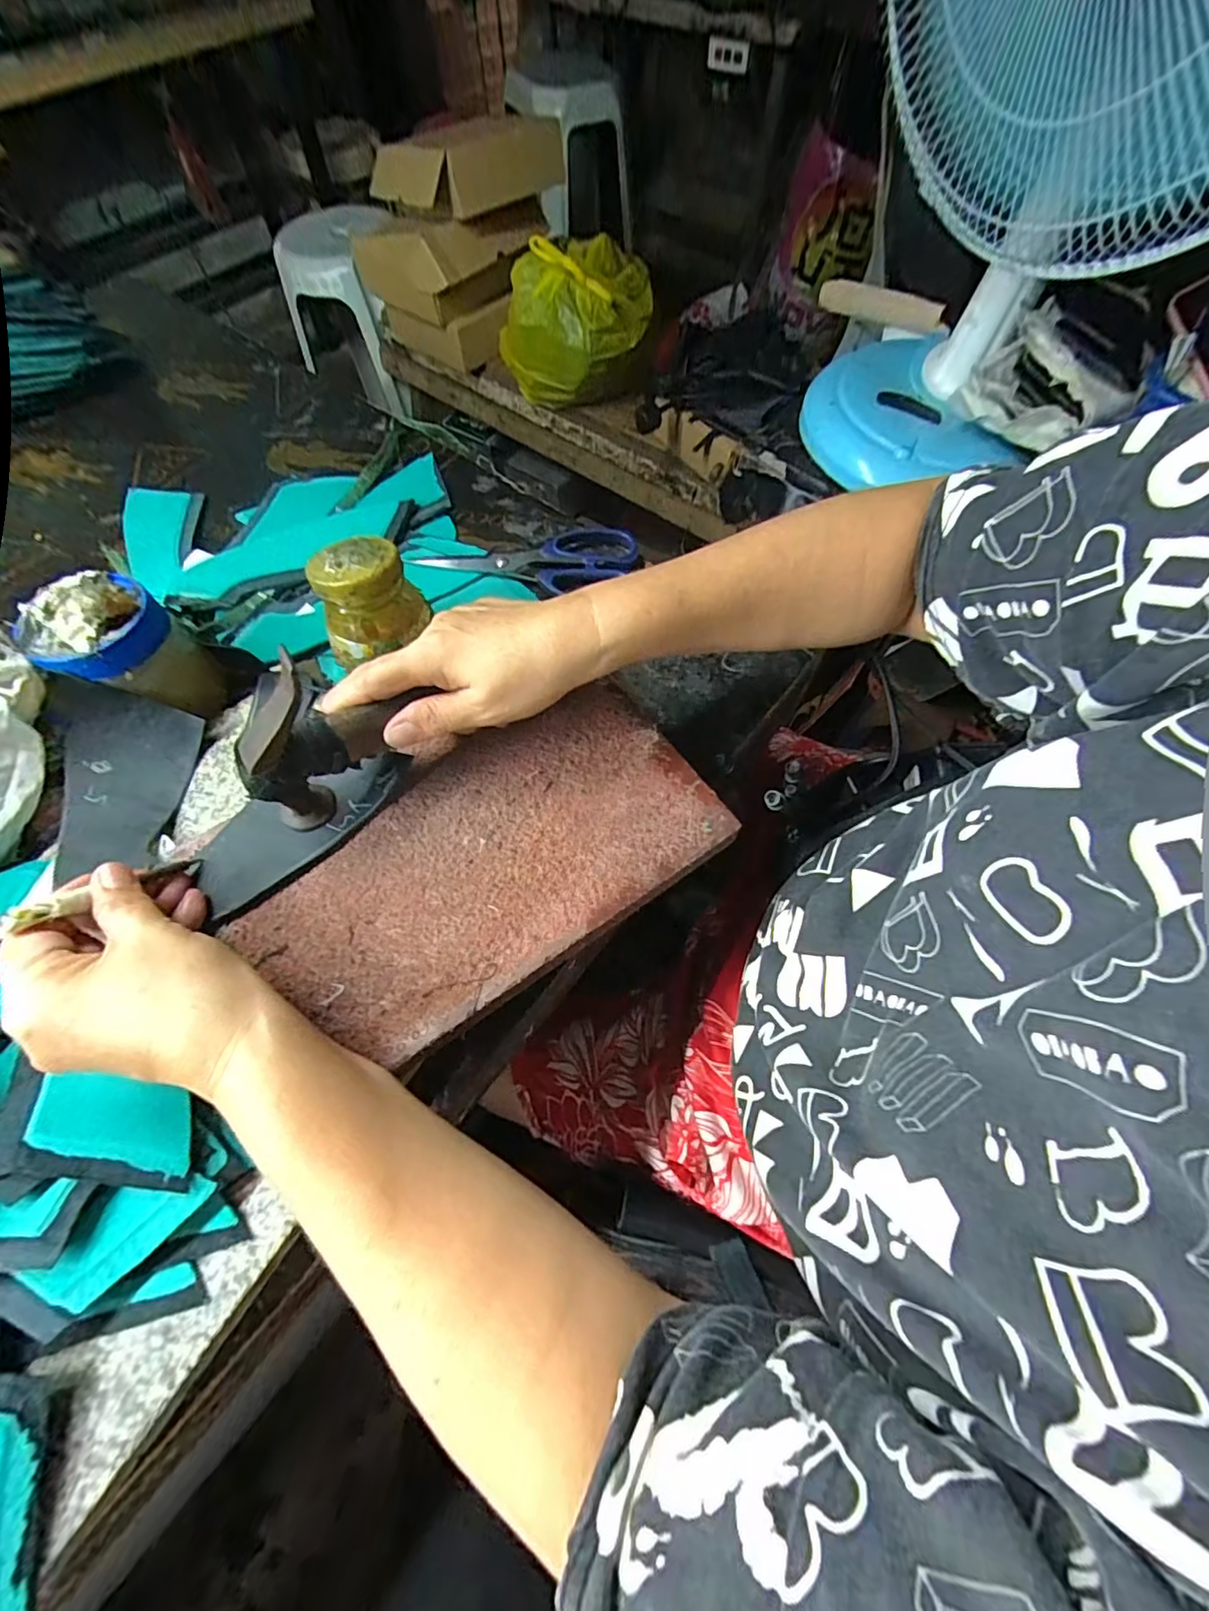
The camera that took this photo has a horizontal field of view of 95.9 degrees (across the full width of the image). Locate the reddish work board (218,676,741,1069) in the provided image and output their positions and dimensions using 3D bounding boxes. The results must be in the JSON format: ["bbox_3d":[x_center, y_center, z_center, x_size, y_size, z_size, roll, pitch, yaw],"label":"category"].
[{"bbox_3d":[-0.066,0.027,0.310,0.249,0.015,0.141,-32,72,-11],"label":"reddish work board"}]

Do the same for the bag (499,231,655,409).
[{"bbox_3d":[-0.047,-0.802,0.909,0.256,0.171,0.216,-1,69,0],"label":"bag"}]

